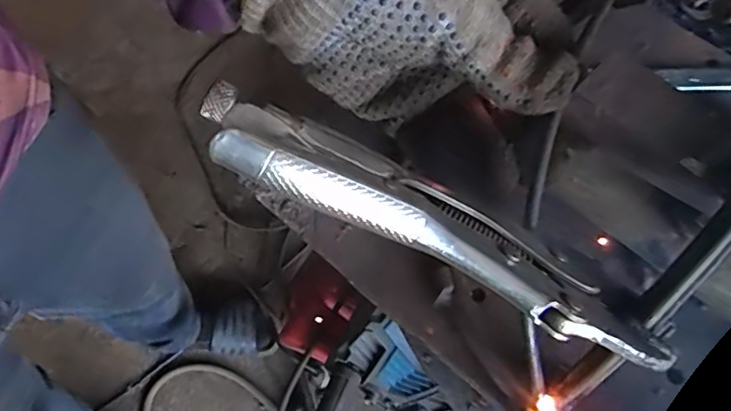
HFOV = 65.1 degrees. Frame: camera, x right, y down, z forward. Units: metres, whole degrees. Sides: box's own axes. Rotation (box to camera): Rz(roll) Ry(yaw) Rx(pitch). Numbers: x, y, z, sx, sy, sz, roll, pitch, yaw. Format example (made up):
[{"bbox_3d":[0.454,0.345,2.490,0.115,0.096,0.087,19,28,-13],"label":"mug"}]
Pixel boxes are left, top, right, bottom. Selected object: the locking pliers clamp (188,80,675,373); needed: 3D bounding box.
[{"bbox_3d":[0.025,0.011,0.183,0.169,0.028,0.034,28,65,-10],"label":"locking pliers clamp"}]

